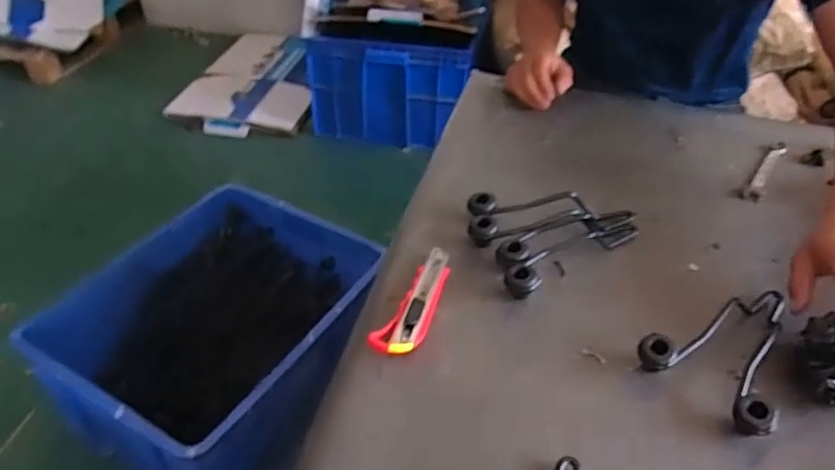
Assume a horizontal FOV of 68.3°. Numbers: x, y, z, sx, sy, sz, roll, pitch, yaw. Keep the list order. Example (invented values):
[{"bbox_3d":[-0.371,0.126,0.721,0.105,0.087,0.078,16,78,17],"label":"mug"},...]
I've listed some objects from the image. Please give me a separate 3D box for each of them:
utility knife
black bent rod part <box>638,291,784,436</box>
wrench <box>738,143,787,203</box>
[{"bbox_3d":[0.004,0.066,0.627,0.042,0.021,0.155,19,44,17],"label":"utility knife"},{"bbox_3d":[0.319,0.102,0.605,0.189,0.033,0.120,-31,51,-32],"label":"black bent rod part"},{"bbox_3d":[0.485,-0.091,0.861,0.026,0.013,0.166,28,47,25],"label":"wrench"}]

